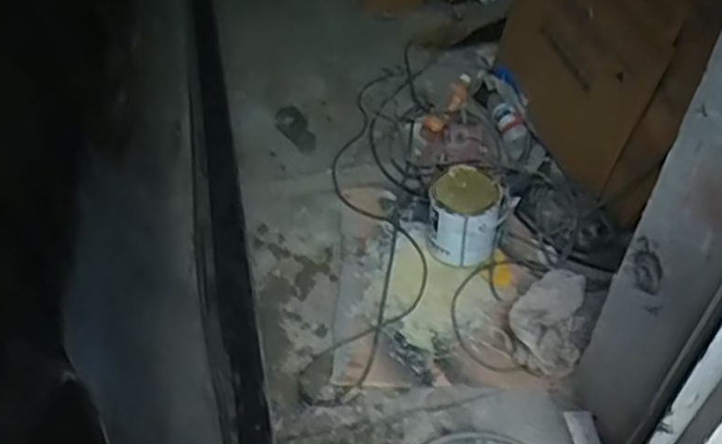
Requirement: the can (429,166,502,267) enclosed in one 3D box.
[{"bbox_3d":[0.225,-0.020,1.578,0.148,0.166,0.170,9,48,7],"label":"can"}]

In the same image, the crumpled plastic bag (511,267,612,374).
[{"bbox_3d":[0.387,0.195,1.458,0.153,0.082,0.238,23,51,19],"label":"crumpled plastic bag"}]

